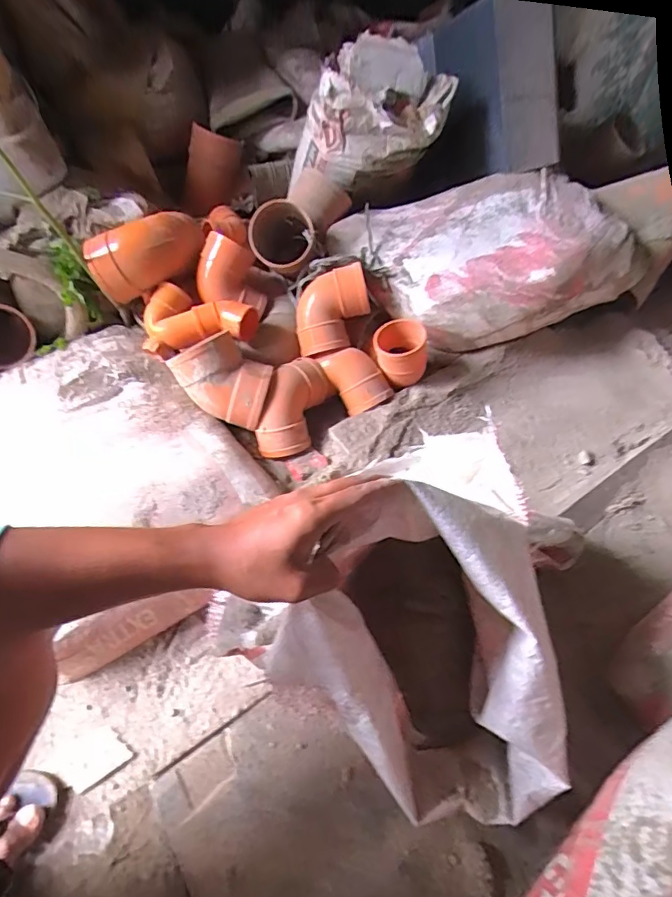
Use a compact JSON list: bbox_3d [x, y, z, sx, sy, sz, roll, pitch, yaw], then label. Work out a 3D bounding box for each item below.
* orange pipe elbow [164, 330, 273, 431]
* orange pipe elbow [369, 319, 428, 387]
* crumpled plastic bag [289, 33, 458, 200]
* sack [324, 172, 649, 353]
[{"bbox_3d":[-0.190,-0.123,0.825,0.163,0.105,0.111,16,54,10],"label":"orange pipe elbow"},{"bbox_3d":[0.112,-0.168,0.892,0.101,0.081,0.098,7,53,4],"label":"orange pipe elbow"},{"bbox_3d":[0.074,-0.631,0.970,0.215,0.196,0.288,31,58,20],"label":"crumpled plastic bag"},{"bbox_3d":[0.295,-0.378,0.976,0.545,0.155,0.378,-27,58,-20],"label":"sack"}]

